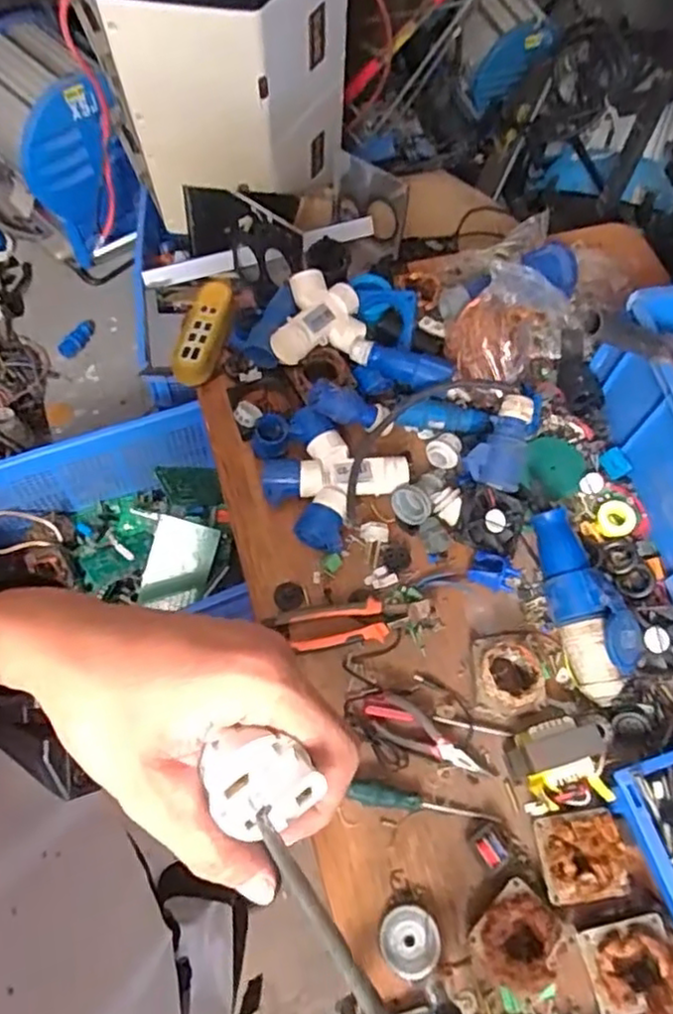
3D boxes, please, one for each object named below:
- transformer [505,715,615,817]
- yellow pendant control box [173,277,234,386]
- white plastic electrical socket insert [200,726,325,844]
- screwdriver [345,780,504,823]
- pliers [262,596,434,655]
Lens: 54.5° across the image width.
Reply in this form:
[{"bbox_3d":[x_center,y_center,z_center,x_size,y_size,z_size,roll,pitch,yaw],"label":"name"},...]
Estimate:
[{"bbox_3d":[0.245,0.286,0.728,0.101,0.065,0.091,-12,66,-9],"label":"transformer"},{"bbox_3d":[-0.199,-0.269,0.989,0.060,0.036,0.183,9,64,1],"label":"yellow pendant control box"},{"bbox_3d":[-0.027,0.092,0.221,0.033,0.019,0.035,-31,70,-16],"label":"white plastic electrical socket insert"},{"bbox_3d":[0.100,0.333,0.732,0.167,0.016,0.022,10,64,1],"label":"screwdriver"},{"bbox_3d":[0.016,0.145,0.805,0.198,0.028,0.051,-6,65,-6],"label":"pliers"}]

